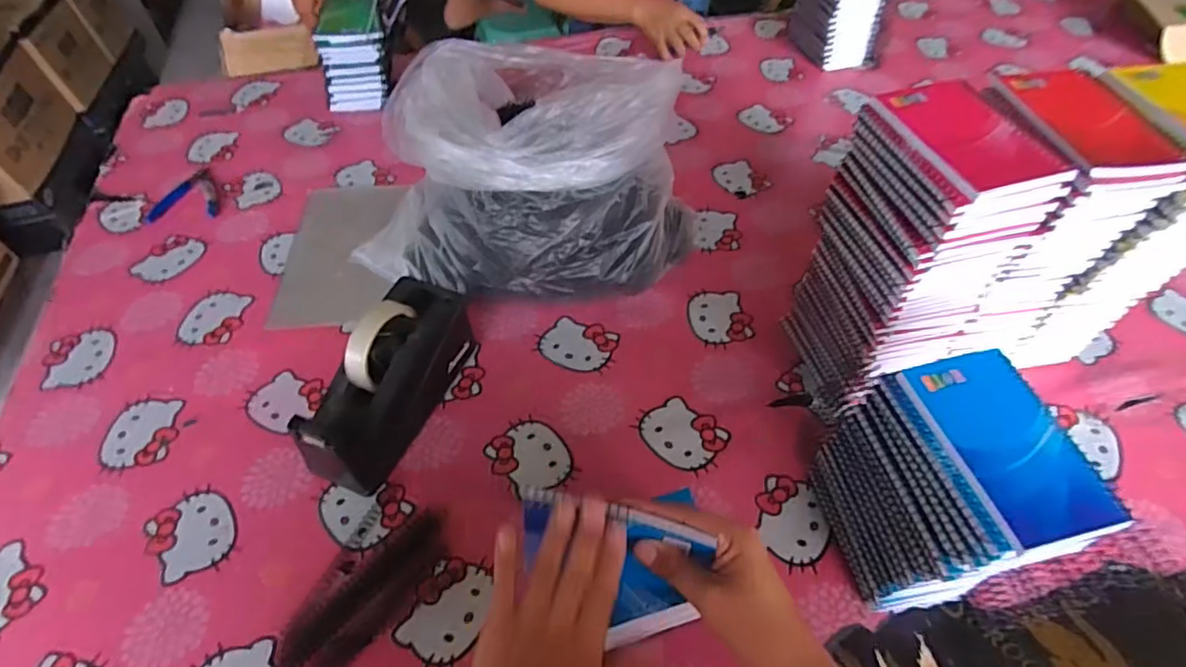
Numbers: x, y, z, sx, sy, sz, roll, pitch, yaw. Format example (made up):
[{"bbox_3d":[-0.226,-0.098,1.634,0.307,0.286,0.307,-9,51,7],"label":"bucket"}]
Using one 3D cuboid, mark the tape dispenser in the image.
[{"bbox_3d":[-0.202,0.039,0.582,0.074,0.118,0.209,18,53,16],"label":"tape dispenser"}]

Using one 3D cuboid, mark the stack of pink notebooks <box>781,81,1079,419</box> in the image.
[{"bbox_3d":[0.285,-0.060,0.546,0.111,0.285,0.133,-8,51,-5],"label":"stack of pink notebooks"}]

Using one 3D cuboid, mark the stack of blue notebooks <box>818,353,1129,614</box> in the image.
[{"bbox_3d":[0.266,0.132,0.462,0.094,0.204,0.129,-9,53,-6],"label":"stack of blue notebooks"}]

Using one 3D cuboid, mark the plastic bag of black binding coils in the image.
[{"bbox_3d":[-0.068,-0.210,0.715,0.380,0.224,0.339,20,54,17],"label":"plastic bag of black binding coils"}]

